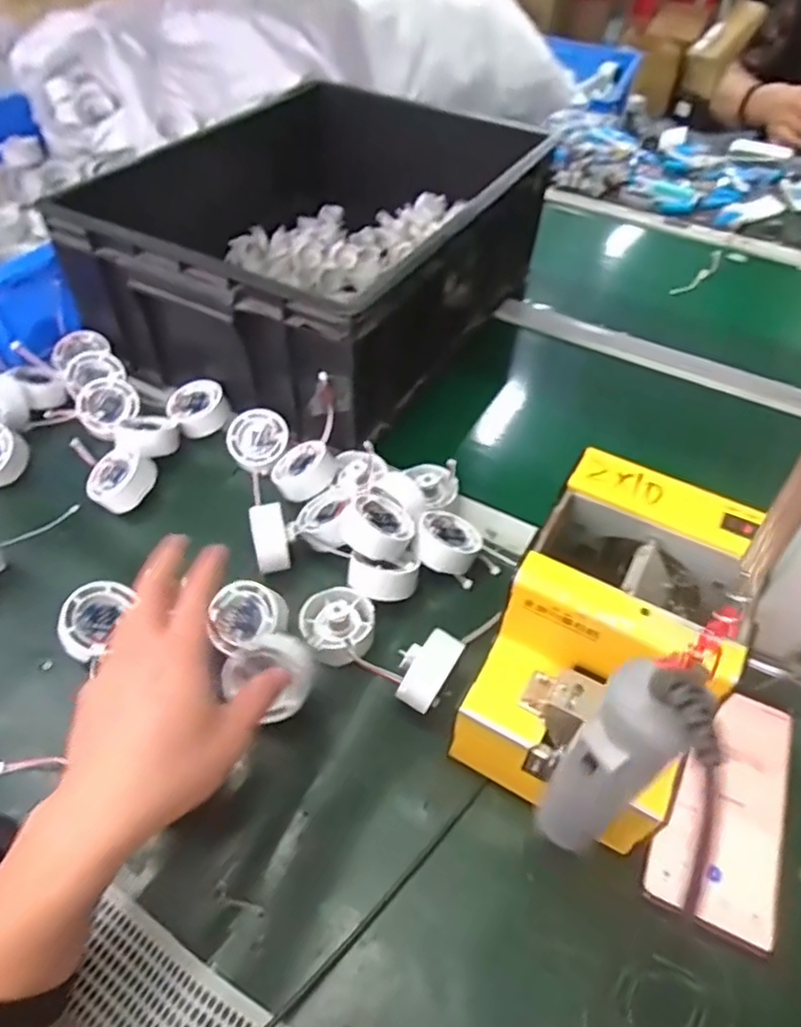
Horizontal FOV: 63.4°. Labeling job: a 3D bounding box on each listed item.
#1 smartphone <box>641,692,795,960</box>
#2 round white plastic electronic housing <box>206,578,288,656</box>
[{"bbox_3d":[0.216,0.188,0.422,0.072,0.012,0.160,26,52,18],"label":"smartphone"},{"bbox_3d":[-0.113,0.074,0.482,0.053,0.023,0.045,-13,51,-14],"label":"round white plastic electronic housing"}]

